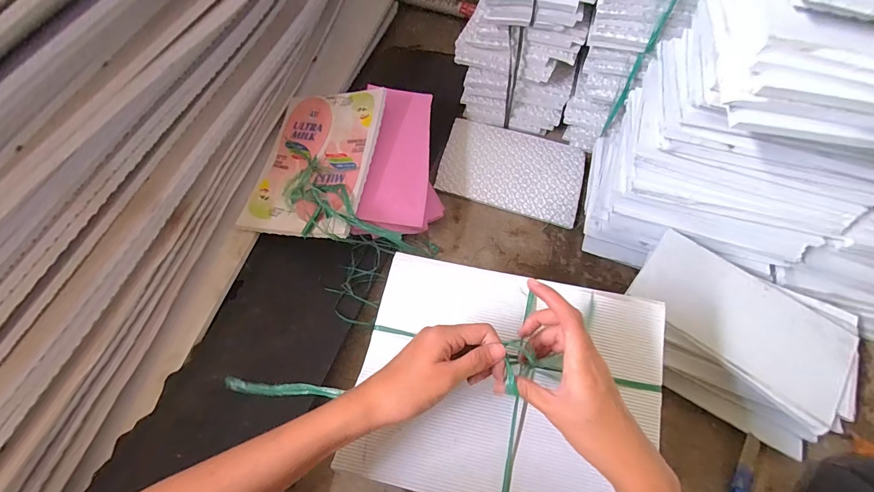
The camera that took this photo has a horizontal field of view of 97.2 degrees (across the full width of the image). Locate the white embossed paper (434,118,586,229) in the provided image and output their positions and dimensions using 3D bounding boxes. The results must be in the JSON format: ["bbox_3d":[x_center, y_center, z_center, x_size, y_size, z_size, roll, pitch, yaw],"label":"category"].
[{"bbox_3d":[0.144,-0.149,0.745,0.264,0.016,0.176,16,65,7],"label":"white embossed paper"}]

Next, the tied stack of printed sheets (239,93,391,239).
[{"bbox_3d":[-0.199,-0.144,0.632,0.192,0.017,0.271,4,67,17],"label":"tied stack of printed sheets"}]

